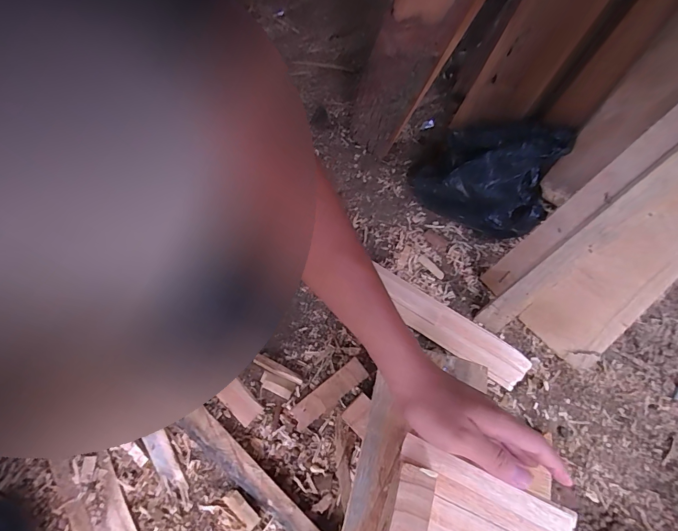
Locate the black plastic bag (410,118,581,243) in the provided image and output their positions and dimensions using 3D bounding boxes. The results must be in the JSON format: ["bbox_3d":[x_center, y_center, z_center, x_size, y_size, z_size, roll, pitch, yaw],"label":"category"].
[{"bbox_3d":[0.237,-0.157,0.597,0.221,0.125,0.159,32,67,14],"label":"black plastic bag"}]

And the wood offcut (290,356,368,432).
[{"bbox_3d":[-0.012,0.169,0.491,0.111,0.017,0.028,-35,69,-17],"label":"wood offcut"}]

